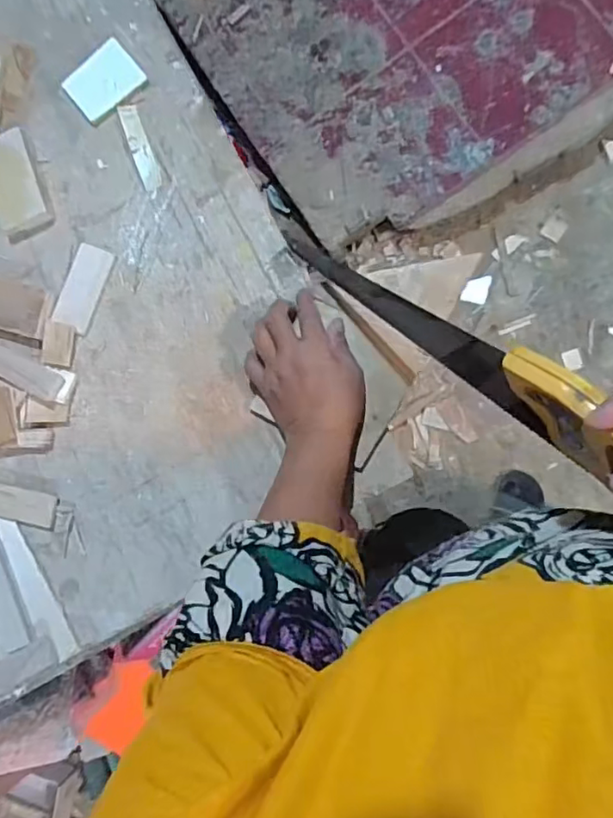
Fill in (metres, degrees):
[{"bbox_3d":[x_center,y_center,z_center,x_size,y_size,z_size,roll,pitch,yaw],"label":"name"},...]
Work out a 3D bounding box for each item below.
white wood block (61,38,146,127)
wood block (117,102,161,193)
[{"bbox_3d":[-0.213,-0.344,0.604,0.075,0.004,0.066,-38,83,3],"label":"white wood block"},{"bbox_3d":[-0.170,-0.270,0.593,0.021,0.006,0.093,-20,84,6],"label":"wood block"}]

